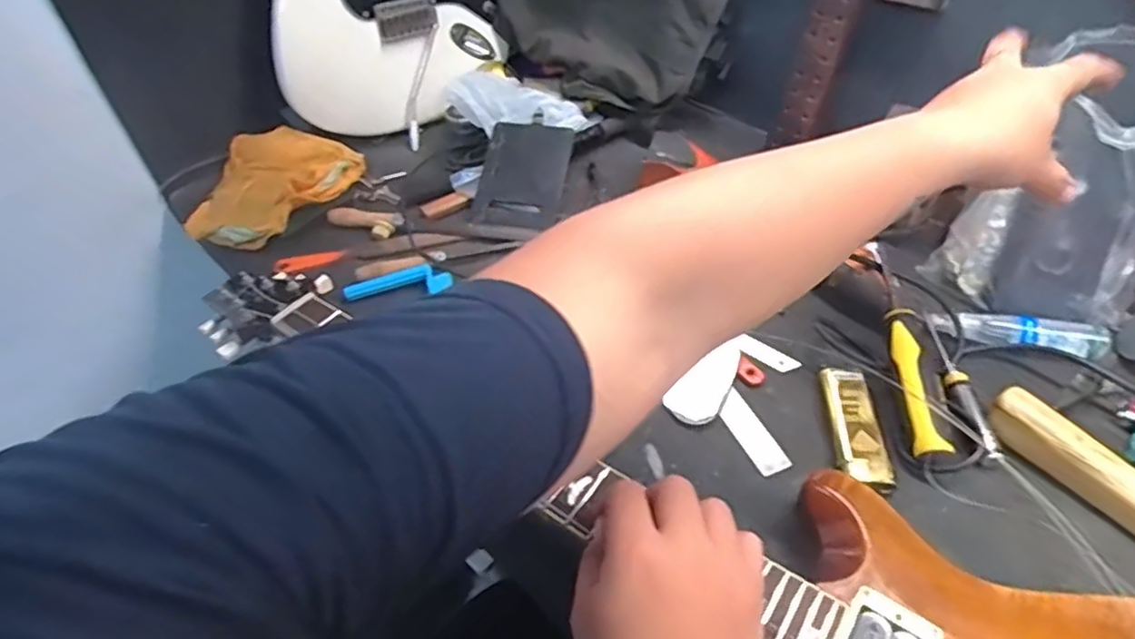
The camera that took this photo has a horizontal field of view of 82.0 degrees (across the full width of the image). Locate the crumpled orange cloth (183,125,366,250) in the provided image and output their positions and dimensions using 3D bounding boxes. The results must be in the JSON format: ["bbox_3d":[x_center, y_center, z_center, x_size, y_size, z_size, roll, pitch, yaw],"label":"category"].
[{"bbox_3d":[-0.345,-0.162,0.770,0.171,0.053,0.206,28,54,28],"label":"crumpled orange cloth"}]

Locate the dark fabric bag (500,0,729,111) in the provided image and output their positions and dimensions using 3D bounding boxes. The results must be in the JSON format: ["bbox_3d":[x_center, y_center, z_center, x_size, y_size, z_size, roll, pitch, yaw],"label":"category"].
[{"bbox_3d":[0.045,-0.378,0.819,0.153,0.141,0.281,-26,49,-19],"label":"dark fabric bag"}]

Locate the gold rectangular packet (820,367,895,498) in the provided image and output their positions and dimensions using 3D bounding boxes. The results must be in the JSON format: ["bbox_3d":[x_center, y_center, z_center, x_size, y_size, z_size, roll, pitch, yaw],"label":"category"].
[{"bbox_3d":[0.226,0.086,0.517,0.036,0.010,0.112,0,46,5],"label":"gold rectangular packet"}]

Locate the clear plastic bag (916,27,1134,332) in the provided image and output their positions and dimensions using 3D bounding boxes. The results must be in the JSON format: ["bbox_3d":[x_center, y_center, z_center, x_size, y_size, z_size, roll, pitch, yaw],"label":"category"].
[{"bbox_3d":[0.421,-0.110,0.545,0.130,0.235,0.139,-15,45,-28],"label":"clear plastic bag"}]

